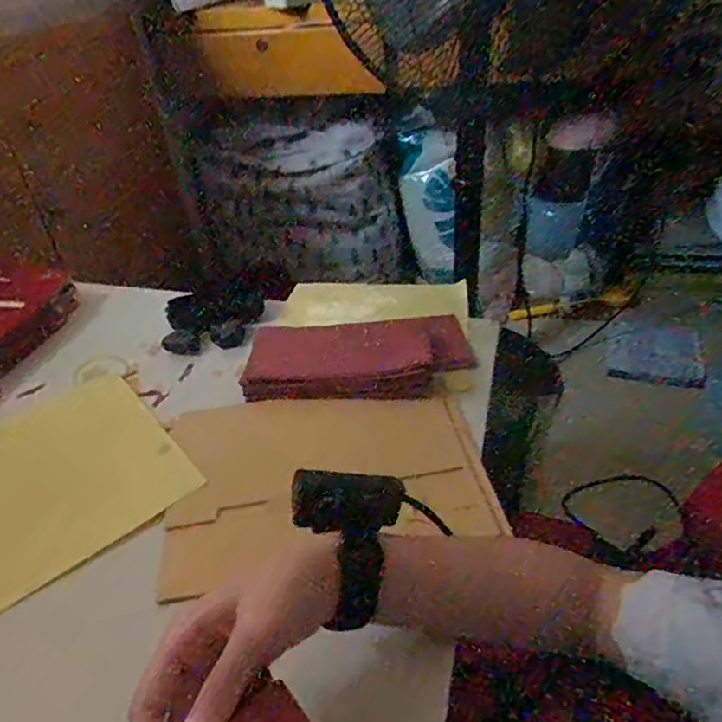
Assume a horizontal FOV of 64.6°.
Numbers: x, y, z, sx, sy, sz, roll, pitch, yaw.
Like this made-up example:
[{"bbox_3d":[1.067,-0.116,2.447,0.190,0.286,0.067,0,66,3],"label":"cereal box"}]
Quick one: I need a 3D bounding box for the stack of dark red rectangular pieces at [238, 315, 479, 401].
[{"bbox_3d":[-0.002,-0.004,0.572,0.230,0.035,0.100,-8,37,-5],"label":"stack of dark red rectangular pieces"}]

